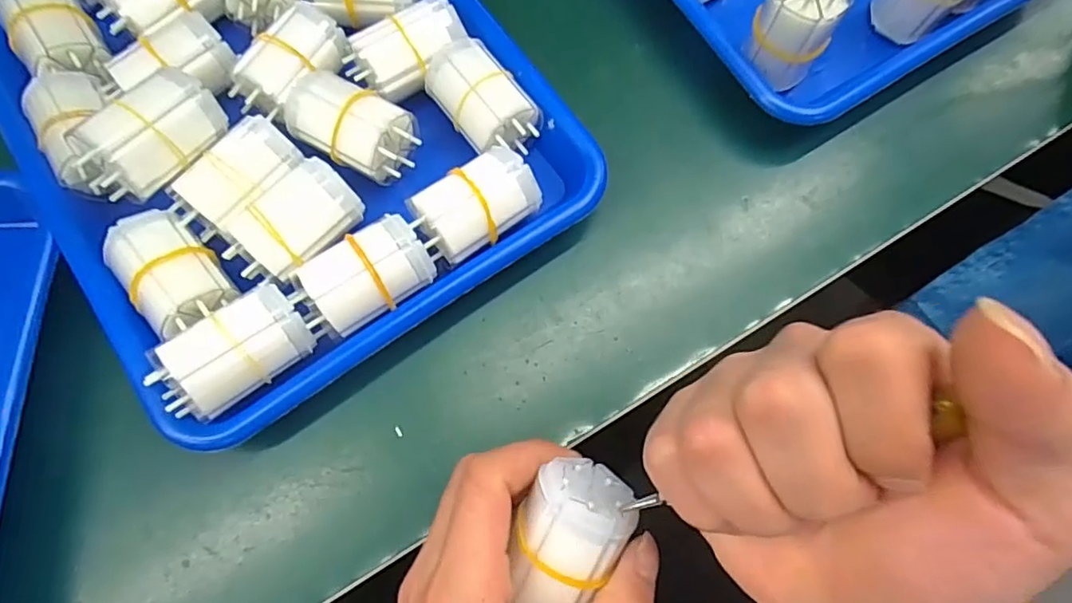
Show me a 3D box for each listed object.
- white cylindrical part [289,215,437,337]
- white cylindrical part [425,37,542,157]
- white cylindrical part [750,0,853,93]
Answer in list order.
[{"bbox_3d":[-0.080,-0.011,0.275,0.061,0.028,0.033,-37,74,-11],"label":"white cylindrical part"},{"bbox_3d":[-0.029,-0.105,0.314,0.040,0.038,0.061,-36,74,-11],"label":"white cylindrical part"},{"bbox_3d":[0.138,-0.147,0.311,0.039,0.054,0.034,28,73,10],"label":"white cylindrical part"}]

